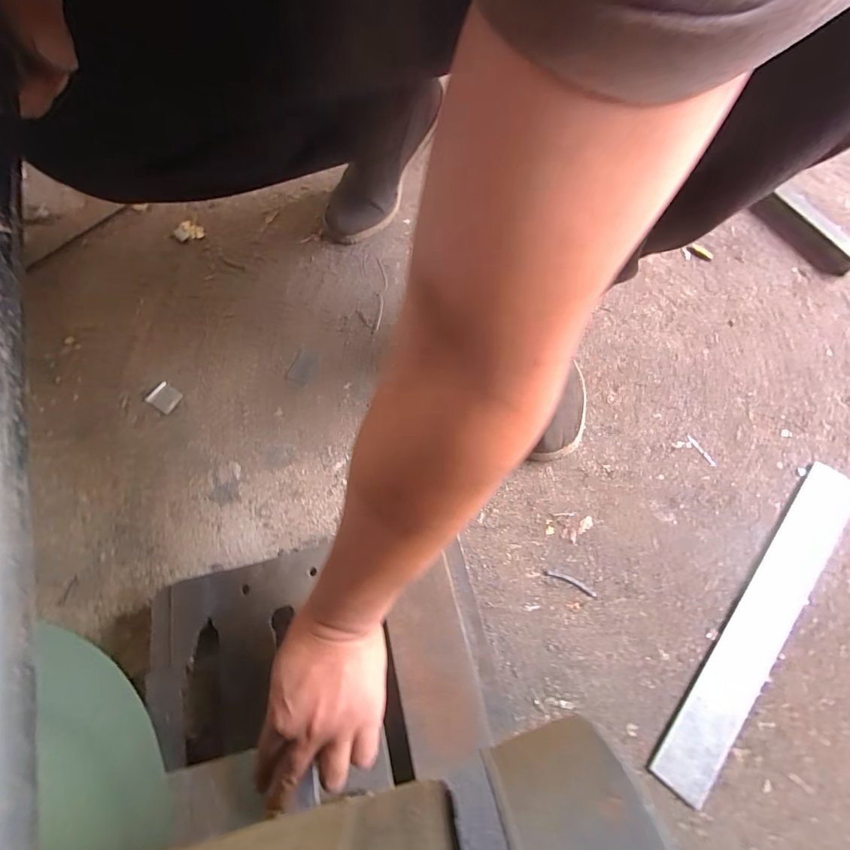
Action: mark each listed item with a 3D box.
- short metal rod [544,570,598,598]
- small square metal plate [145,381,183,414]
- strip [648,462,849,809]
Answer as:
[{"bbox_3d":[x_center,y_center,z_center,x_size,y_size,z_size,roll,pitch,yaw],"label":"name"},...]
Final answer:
[{"bbox_3d":[0.159,0.172,0.462,0.058,0.004,0.010,23,71,10],"label":"short metal rod"},{"bbox_3d":[-0.348,-0.036,0.563,0.042,0.004,0.034,34,74,14],"label":"small square metal plate"},{"bbox_3d":[0.357,0.201,0.445,0.056,0.006,0.386,37,75,14],"label":"strip"}]

